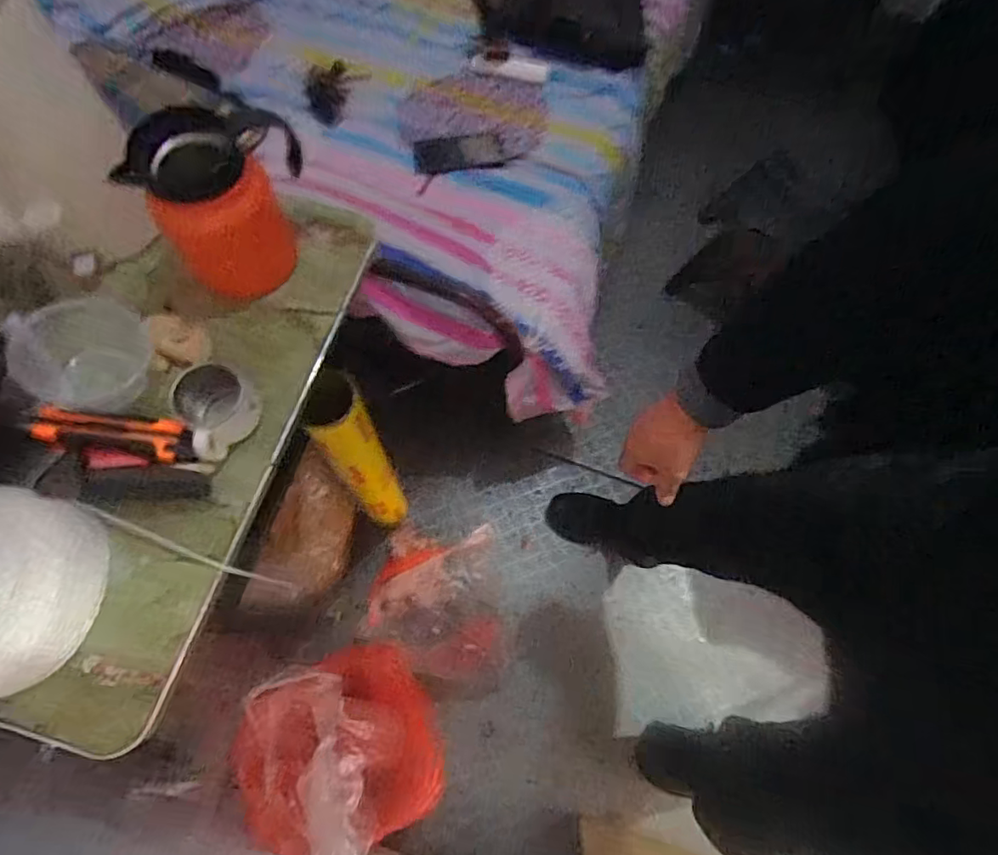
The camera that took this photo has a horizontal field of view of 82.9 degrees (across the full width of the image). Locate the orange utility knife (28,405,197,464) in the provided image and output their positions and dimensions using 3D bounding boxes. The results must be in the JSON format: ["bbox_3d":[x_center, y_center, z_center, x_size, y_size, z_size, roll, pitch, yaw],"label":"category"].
[{"bbox_3d":[-0.364,0.002,0.540,0.144,0.026,0.041,9,69,1],"label":"orange utility knife"}]

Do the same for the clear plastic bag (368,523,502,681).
[{"bbox_3d":[-0.128,0.360,1.151,0.253,0.115,0.289,-6,69,-5],"label":"clear plastic bag"}]

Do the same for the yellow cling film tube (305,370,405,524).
[{"bbox_3d":[-0.221,0.061,0.942,0.076,0.583,0.072,1,69,-2],"label":"yellow cling film tube"}]

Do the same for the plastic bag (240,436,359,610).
[{"bbox_3d":[-0.314,0.183,0.960,0.106,0.171,0.254,14,69,3],"label":"plastic bag"}]

